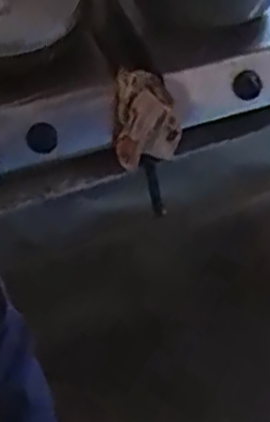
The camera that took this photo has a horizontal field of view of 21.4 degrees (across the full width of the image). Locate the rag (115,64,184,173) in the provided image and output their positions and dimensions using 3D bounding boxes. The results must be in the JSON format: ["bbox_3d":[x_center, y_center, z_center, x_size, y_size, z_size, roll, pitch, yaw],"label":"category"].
[{"bbox_3d":[0.020,-0.144,1.142,0.104,0.112,0.115,0,51,2],"label":"rag"}]

